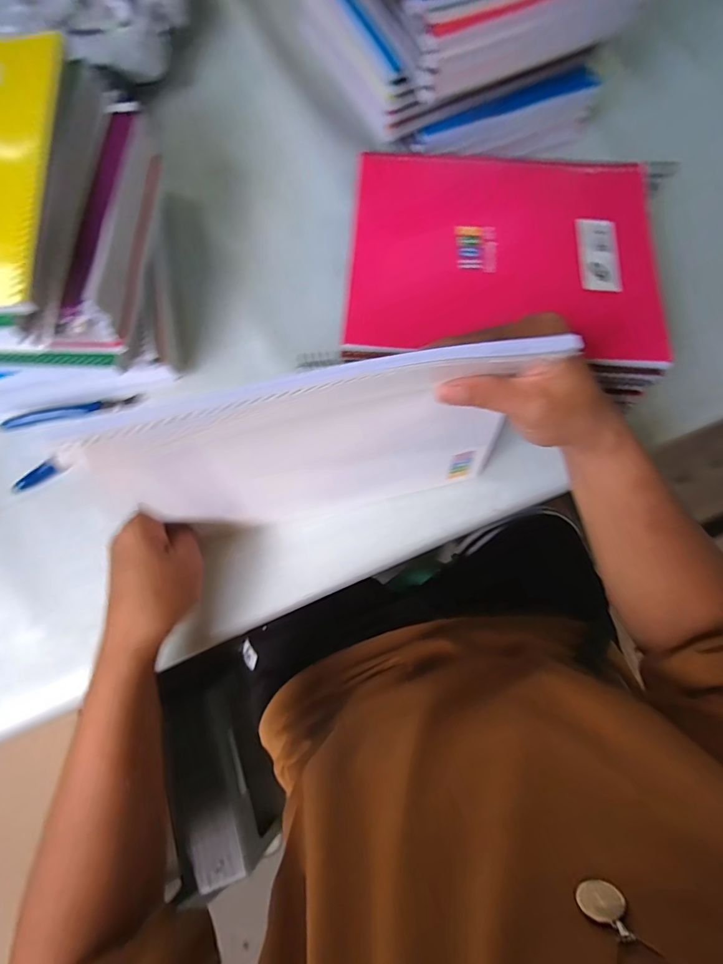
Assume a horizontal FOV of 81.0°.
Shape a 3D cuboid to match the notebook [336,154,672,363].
[{"bbox_3d":[0.118,-0.193,0.351,0.247,0.017,0.190,4,74,-1],"label":"notebook"}]

